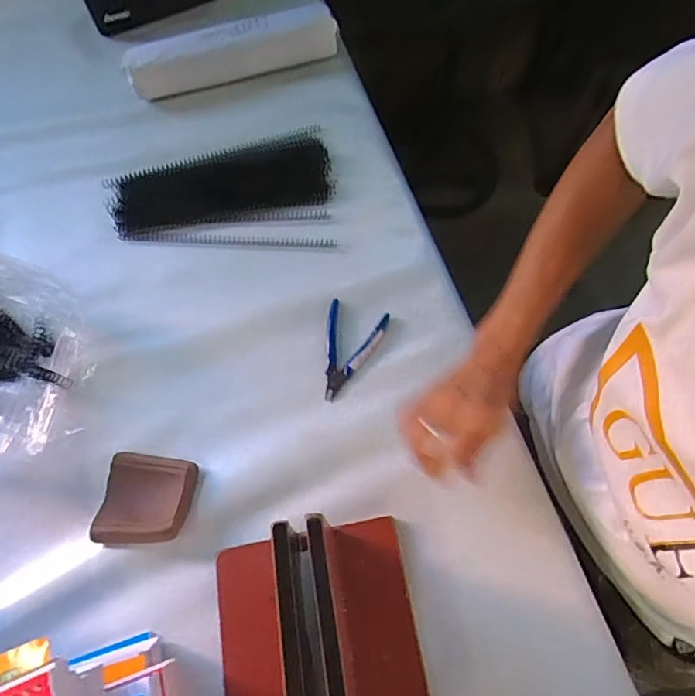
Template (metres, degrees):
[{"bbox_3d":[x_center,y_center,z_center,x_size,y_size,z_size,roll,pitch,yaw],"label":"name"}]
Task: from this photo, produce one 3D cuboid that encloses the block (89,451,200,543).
[{"bbox_3d":[-0.202,0.149,0.517,0.091,0.029,0.086,3,66,3],"label":"block"}]

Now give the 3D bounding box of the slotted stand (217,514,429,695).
[{"bbox_3d":[-0.027,0.246,0.410,0.176,0.140,0.195,-10,66,-3],"label":"slotted stand"}]

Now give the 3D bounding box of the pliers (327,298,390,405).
[{"bbox_3d":[0.001,0.004,0.585,0.068,0.013,0.115,13,67,7],"label":"pliers"}]

